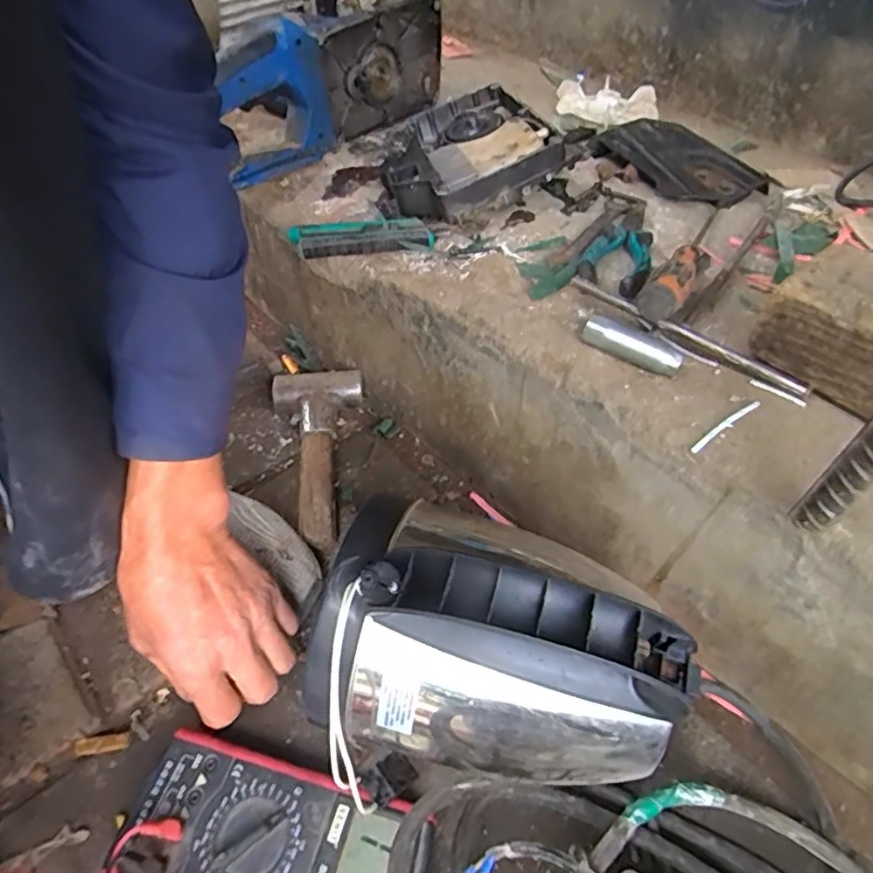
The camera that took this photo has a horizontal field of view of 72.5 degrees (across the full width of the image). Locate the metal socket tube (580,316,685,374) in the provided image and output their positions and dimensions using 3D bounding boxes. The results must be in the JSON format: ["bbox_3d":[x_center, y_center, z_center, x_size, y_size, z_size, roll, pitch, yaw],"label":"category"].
[{"bbox_3d":[0.138,-0.065,0.421,0.069,0.022,0.016,24,52,18],"label":"metal socket tube"}]

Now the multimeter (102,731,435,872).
[{"bbox_3d":[-0.096,0.249,0.355,0.172,0.040,0.087,13,50,9],"label":"multimeter"}]

